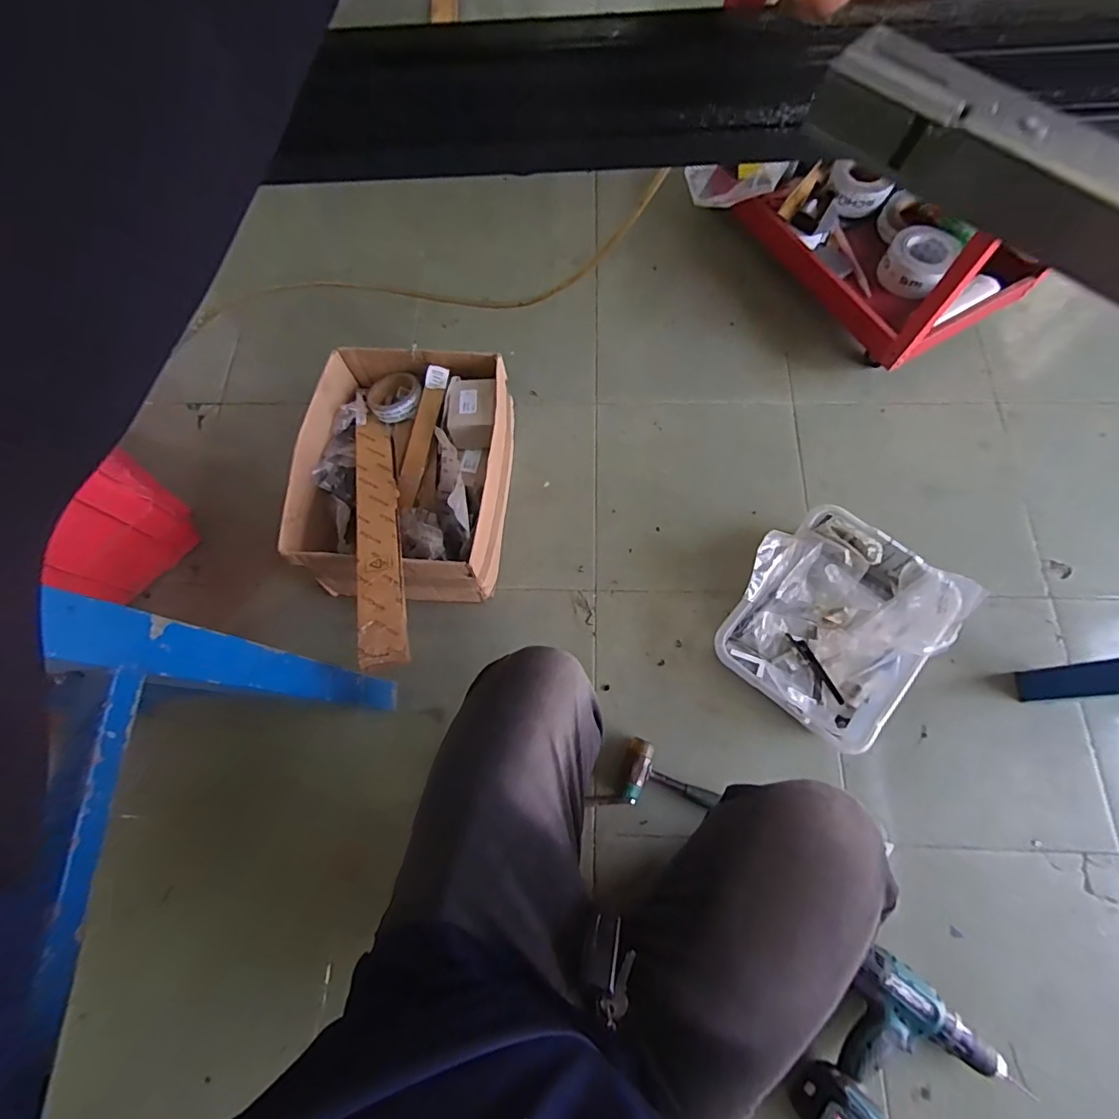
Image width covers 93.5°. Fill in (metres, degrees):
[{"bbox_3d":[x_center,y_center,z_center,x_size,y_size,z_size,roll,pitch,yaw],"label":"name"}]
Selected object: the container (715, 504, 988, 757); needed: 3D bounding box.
[{"bbox_3d":[0.453,0.101,0.895,0.309,0.116,0.351,40,78,13],"label":"container"}]

